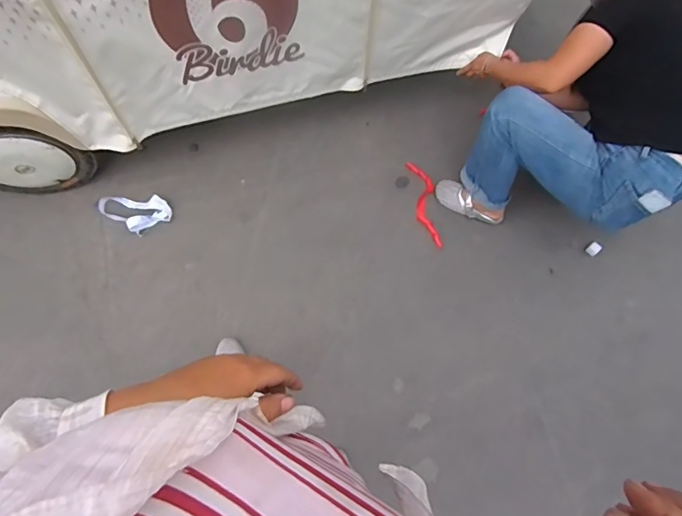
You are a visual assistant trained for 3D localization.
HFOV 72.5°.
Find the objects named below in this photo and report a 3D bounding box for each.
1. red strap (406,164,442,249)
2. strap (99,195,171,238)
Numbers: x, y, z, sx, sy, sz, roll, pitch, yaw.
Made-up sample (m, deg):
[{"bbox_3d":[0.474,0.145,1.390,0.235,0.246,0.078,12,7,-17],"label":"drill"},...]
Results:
[{"bbox_3d":[0.283,-0.184,1.559,0.072,0.012,0.309,-7,74,-2],"label":"red strap"},{"bbox_3d":[-0.675,-0.145,1.516,0.233,0.054,0.130,-1,74,0],"label":"strap"}]

